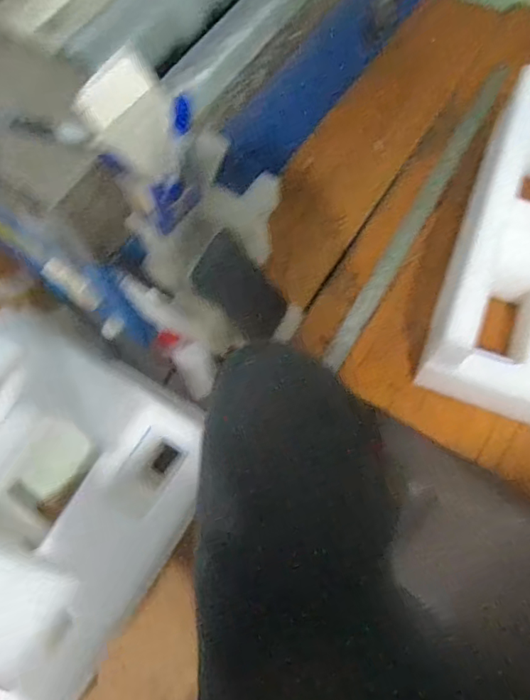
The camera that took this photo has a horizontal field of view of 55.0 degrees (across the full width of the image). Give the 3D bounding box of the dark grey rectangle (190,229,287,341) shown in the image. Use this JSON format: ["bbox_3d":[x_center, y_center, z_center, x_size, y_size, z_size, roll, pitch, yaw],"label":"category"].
[{"bbox_3d":[-0.027,-0.071,0.616,0.004,0.144,0.072,18,67,51],"label":"dark grey rectangle"}]

